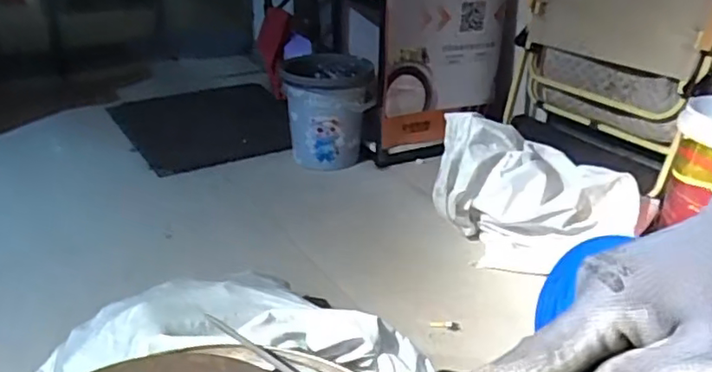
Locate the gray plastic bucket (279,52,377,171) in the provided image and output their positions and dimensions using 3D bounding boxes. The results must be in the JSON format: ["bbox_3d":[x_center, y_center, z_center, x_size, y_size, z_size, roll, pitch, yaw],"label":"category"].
[{"bbox_3d":[-0.080,-0.227,1.773,0.249,0.275,0.252,-1,27,-4],"label":"gray plastic bucket"}]

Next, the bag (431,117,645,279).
[{"bbox_3d":[0.393,0.020,1.306,0.419,0.303,0.158,-1,27,-4],"label":"bag"}]

